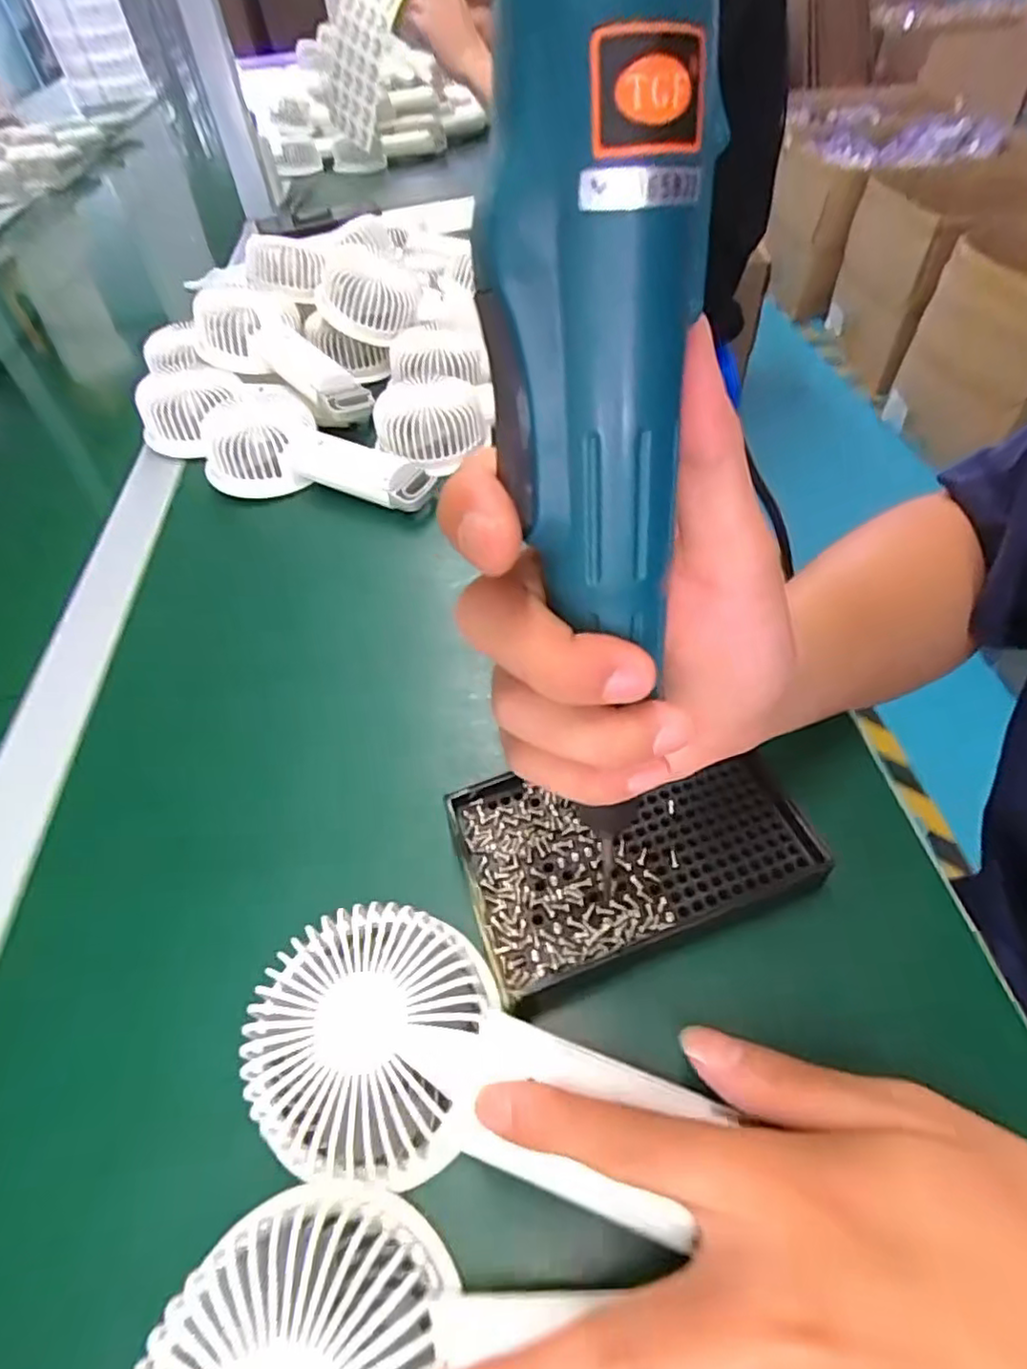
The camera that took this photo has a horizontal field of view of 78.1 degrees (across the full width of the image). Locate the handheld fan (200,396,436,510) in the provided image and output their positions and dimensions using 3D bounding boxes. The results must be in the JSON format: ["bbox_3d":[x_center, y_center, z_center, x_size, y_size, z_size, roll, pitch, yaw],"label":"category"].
[{"bbox_3d":[-0.142,-0.170,0.458,0.178,0.040,0.074,8,52,10],"label":"handheld fan"}]

